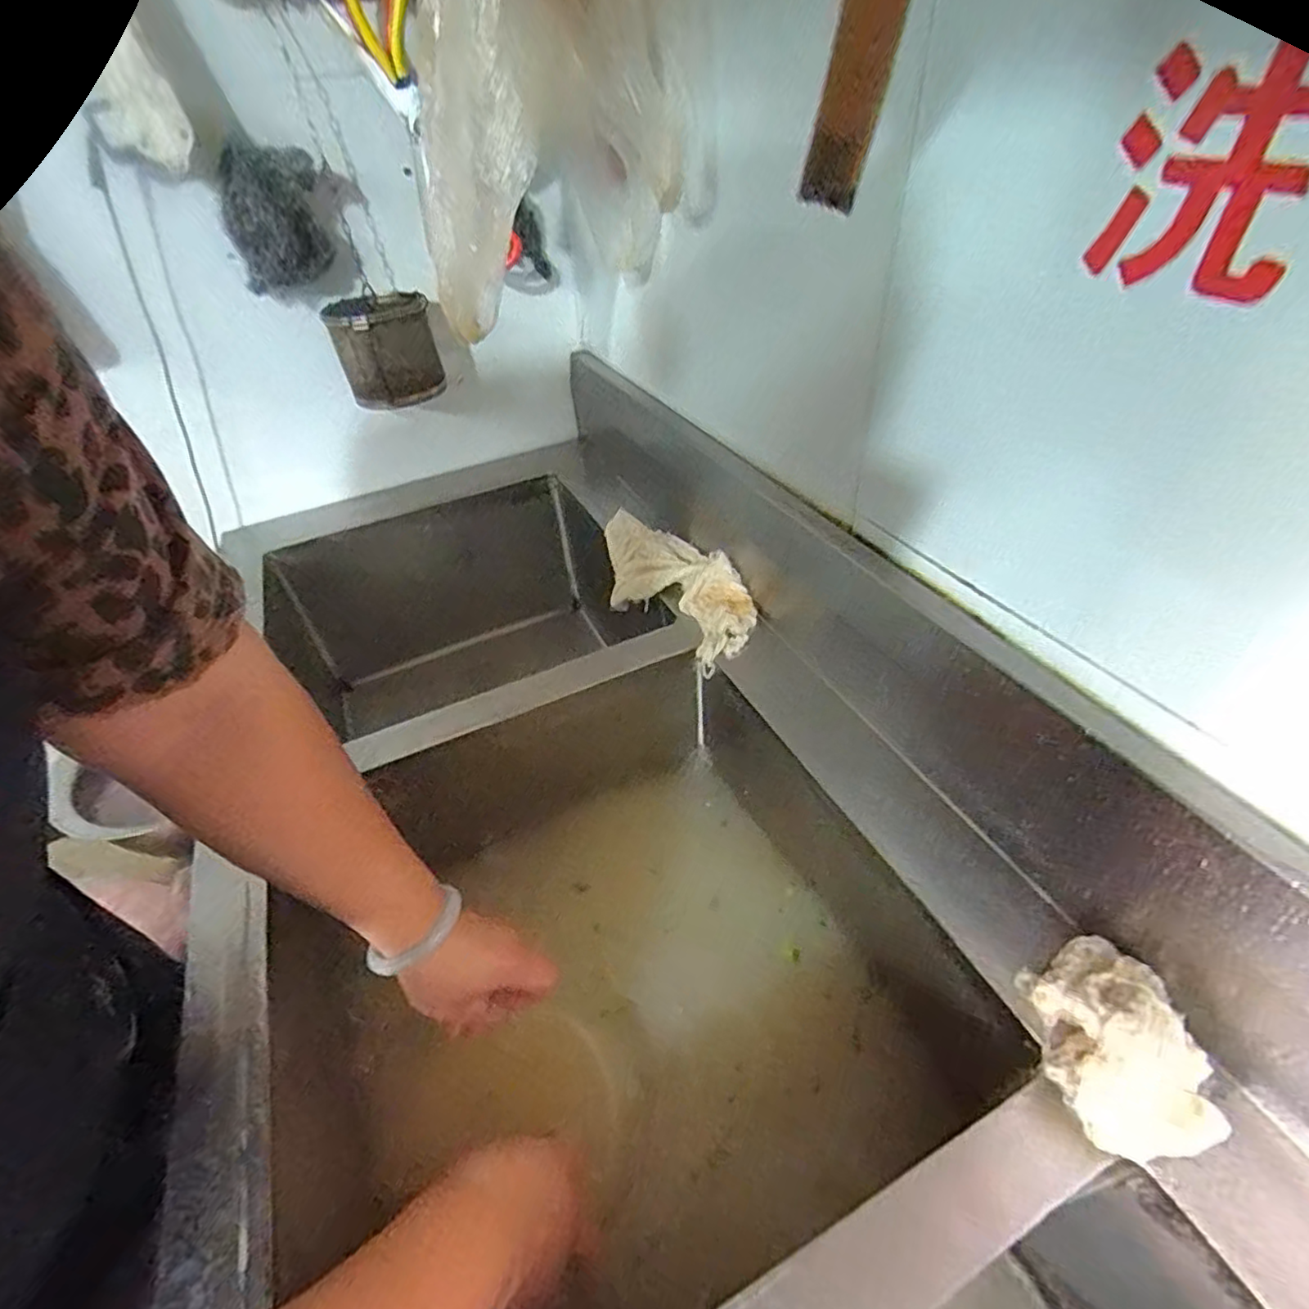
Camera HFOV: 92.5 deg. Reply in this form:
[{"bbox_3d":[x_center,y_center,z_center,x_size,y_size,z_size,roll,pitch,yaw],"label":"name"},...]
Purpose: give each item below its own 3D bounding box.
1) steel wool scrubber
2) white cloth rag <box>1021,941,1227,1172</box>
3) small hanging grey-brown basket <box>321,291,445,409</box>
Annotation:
[{"bbox_3d":[-0.392,-0.451,0.650,0.095,0.115,0.039,-14,41,-10],"label":"steel wool scrubber"},{"bbox_3d":[0.238,0.197,0.321,0.063,0.059,0.090,-14,41,-9],"label":"white cloth rag"},{"bbox_3d":[-0.321,-0.365,0.756,0.115,0.106,0.092,-18,42,-14],"label":"small hanging grey-brown basket"}]

